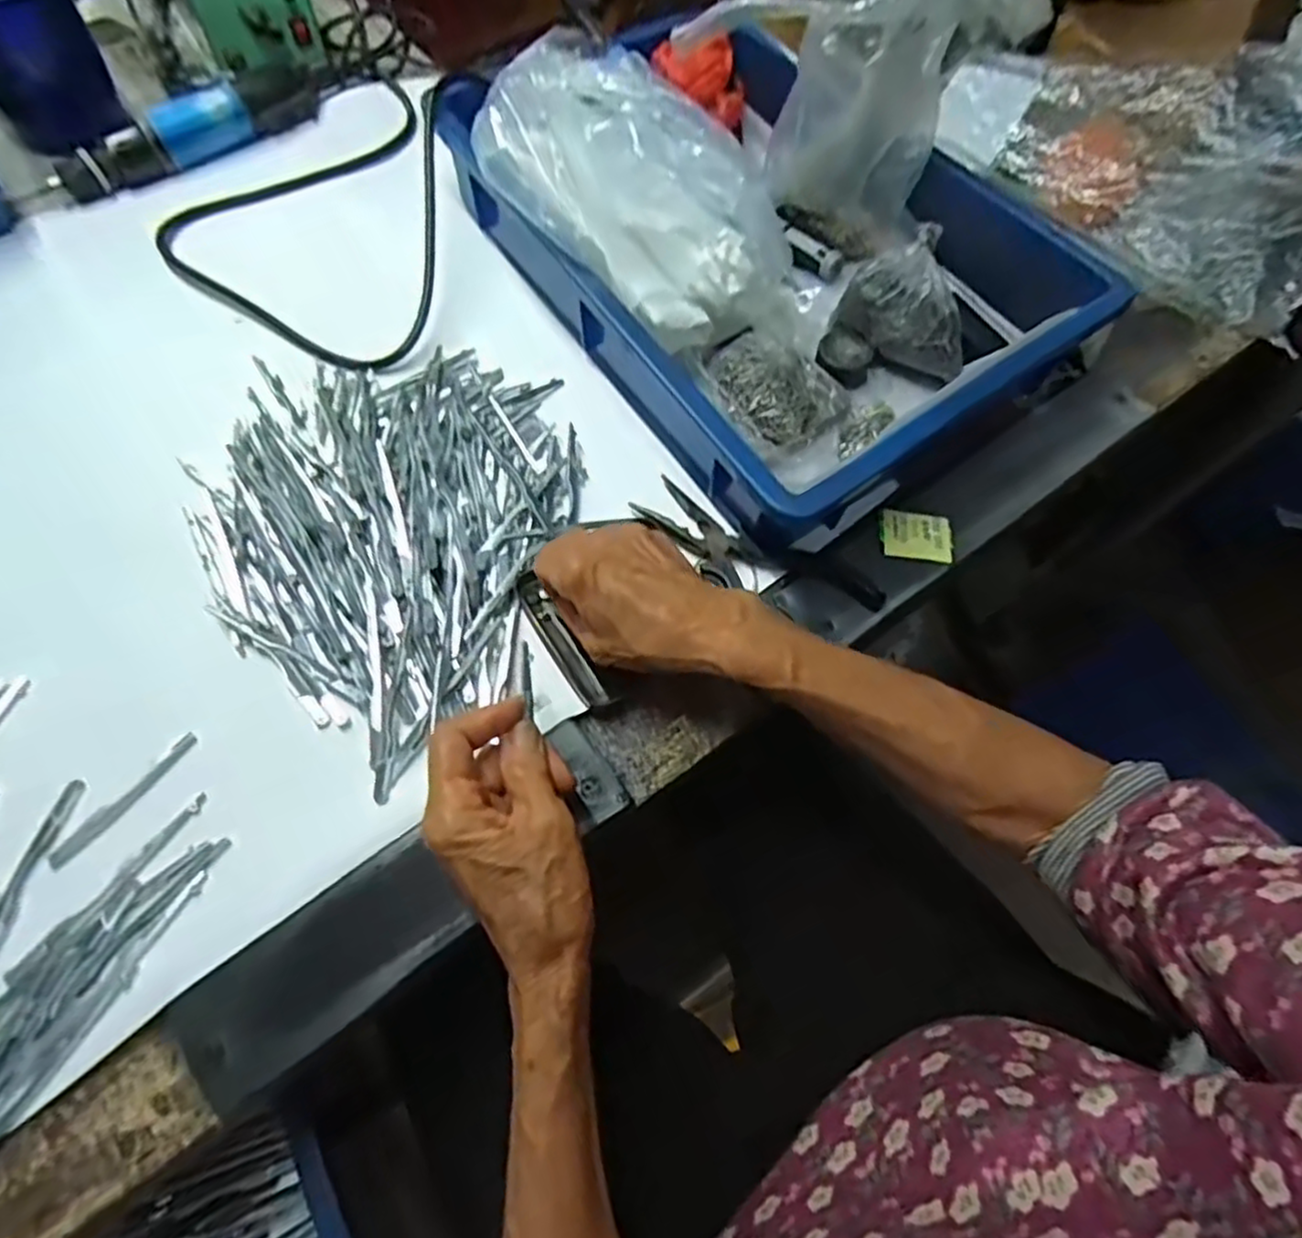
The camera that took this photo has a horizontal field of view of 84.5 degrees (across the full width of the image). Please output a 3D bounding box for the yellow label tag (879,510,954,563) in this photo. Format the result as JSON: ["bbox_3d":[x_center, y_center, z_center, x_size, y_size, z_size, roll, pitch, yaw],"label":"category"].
[{"bbox_3d":[0.169,-0.052,0.455,0.045,0.004,0.034,9,63,1],"label":"yellow label tag"}]

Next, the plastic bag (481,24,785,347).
[{"bbox_3d":[-0.006,-0.263,0.443,0.206,0.075,0.113,38,102,-11],"label":"plastic bag"}]

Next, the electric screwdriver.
[{"bbox_3d":[-0.357,-0.386,0.564,0.209,0.037,0.031,-39,71,-20],"label":"electric screwdriver"}]

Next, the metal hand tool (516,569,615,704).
[{"bbox_3d":[-0.051,0.011,0.409,0.016,0.007,0.091,-30,70,-17],"label":"metal hand tool"}]

